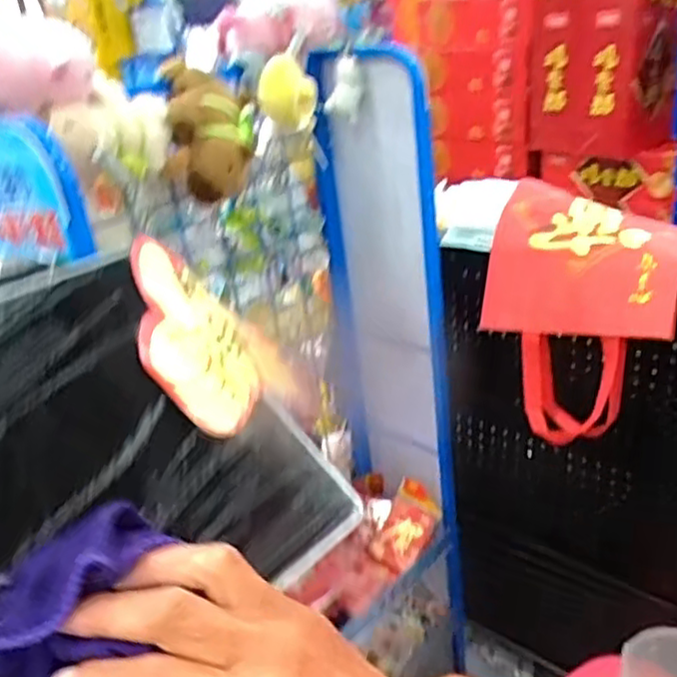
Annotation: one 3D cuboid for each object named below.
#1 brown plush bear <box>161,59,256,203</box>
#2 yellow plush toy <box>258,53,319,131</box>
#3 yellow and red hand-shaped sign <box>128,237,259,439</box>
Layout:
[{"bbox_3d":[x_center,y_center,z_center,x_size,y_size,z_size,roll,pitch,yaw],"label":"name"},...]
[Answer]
[{"bbox_3d":[-0.164,-0.262,0.905,0.108,0.151,0.107,-6,26,0],"label":"brown plush bear"},{"bbox_3d":[-0.072,-0.339,0.979,0.075,0.087,0.093,-9,26,-4],"label":"yellow plush toy"},{"bbox_3d":[-0.086,-0.003,0.409,0.060,0.021,0.129,-18,66,-22],"label":"yellow and red hand-shaped sign"}]

